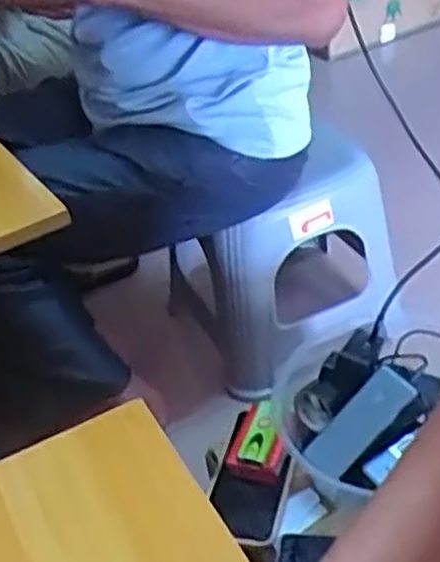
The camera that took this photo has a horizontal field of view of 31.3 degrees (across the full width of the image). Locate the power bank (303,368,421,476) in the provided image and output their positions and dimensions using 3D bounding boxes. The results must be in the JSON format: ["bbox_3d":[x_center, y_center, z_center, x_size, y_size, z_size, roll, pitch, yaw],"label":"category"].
[{"bbox_3d":[0.134,0.135,0.759,0.124,0.015,0.041,-43,46,-11],"label":"power bank"}]

